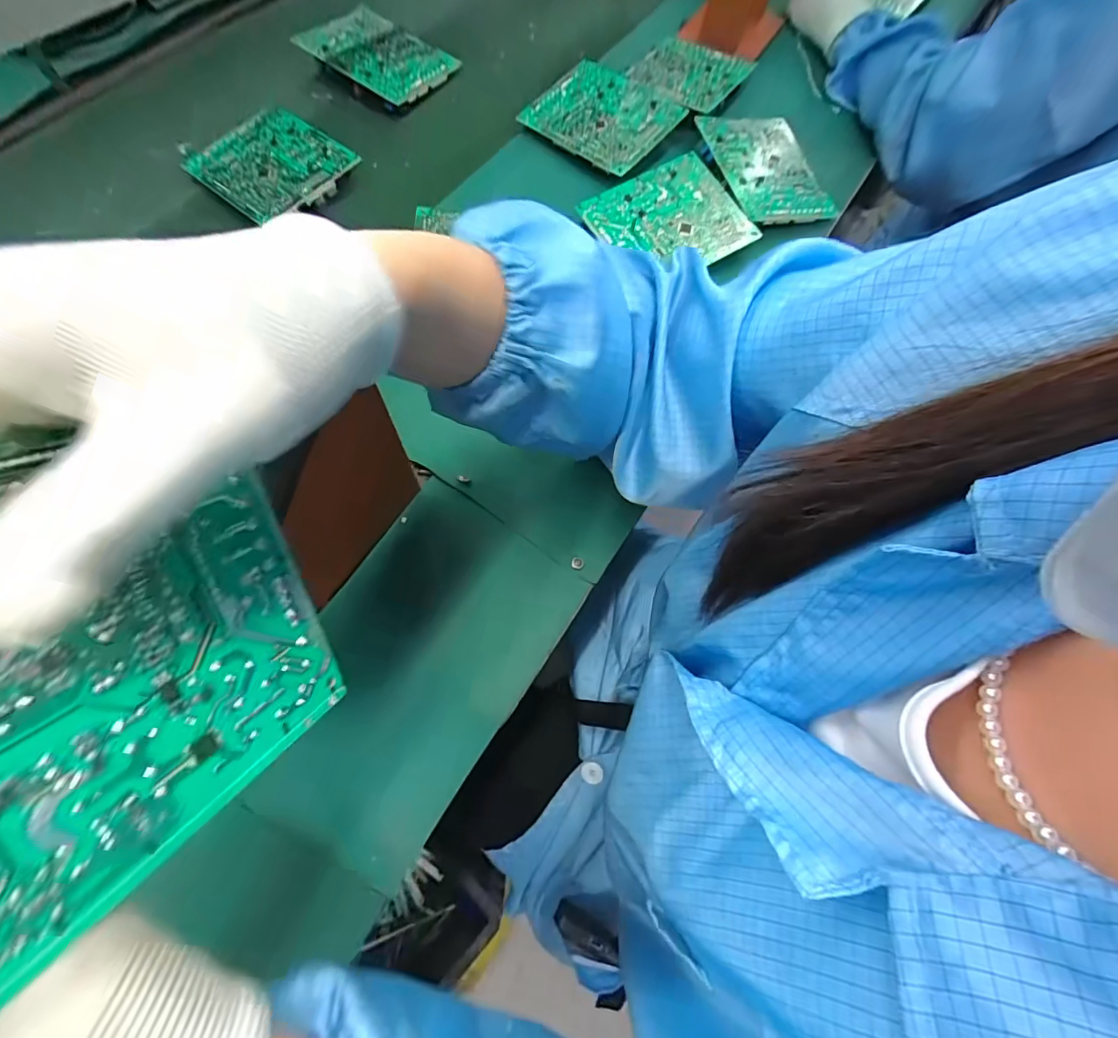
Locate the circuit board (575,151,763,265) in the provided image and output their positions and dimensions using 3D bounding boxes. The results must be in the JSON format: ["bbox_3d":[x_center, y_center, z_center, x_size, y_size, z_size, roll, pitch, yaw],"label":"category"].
[{"bbox_3d":[0.109,-0.294,0.508,0.140,0.011,0.118,-30,83,-5],"label":"circuit board"}]

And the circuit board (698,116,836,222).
[{"bbox_3d":[0.220,-0.373,0.543,0.114,0.010,0.142,-17,80,-18],"label":"circuit board"}]

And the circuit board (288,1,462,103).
[{"bbox_3d":[-0.205,-0.525,0.584,0.135,0.029,0.114,35,70,10],"label":"circuit board"}]

